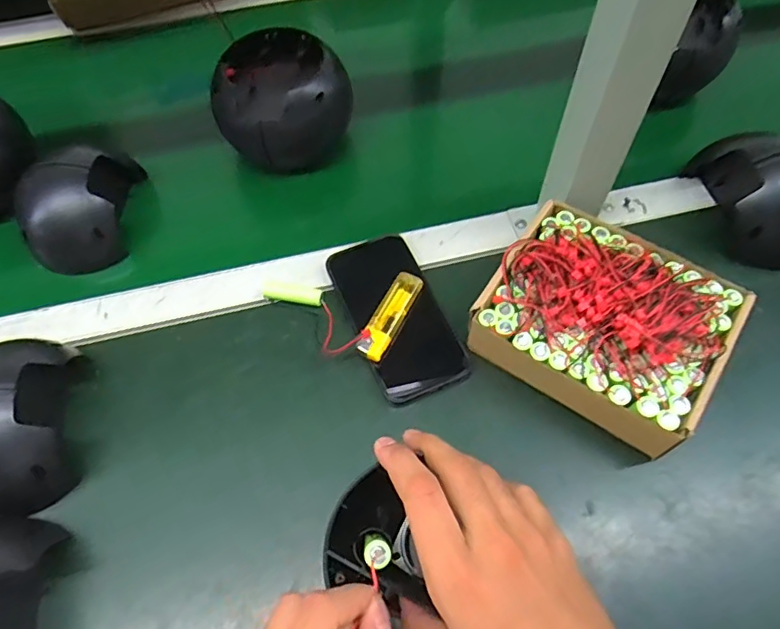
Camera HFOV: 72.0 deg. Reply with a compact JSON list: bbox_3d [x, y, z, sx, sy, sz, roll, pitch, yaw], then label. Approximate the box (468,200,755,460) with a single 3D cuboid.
[{"bbox_3d":[0.157,0.003,0.400,0.162,0.067,0.138,32,66,18],"label":"box"}]

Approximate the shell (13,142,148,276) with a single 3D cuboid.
[{"bbox_3d":[-0.280,-0.098,0.482,0.090,0.054,0.105,-10,61,-4],"label":"shell"}]

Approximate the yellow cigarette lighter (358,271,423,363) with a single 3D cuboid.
[{"bbox_3d":[0.000,0.001,0.430,0.023,0.012,0.081,22,63,14],"label":"yellow cigarette lighter"}]

